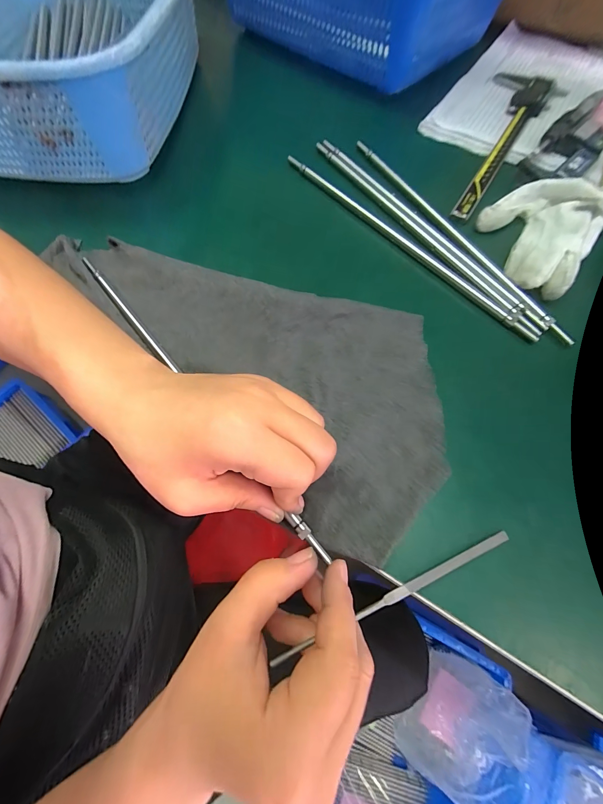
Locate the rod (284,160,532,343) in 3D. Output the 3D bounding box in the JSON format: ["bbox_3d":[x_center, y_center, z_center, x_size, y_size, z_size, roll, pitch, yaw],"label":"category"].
[{"bbox_3d":[0.081,-0.140,0.263,0.006,0.009,0.272,-39,73,-15],"label":"rod"}]

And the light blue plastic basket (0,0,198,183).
[{"bbox_3d":[-0.234,-0.337,0.286,0.262,0.082,0.305,0,68,-1],"label":"light blue plastic basket"}]

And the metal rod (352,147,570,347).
[{"bbox_3d":[0.126,-0.152,0.267,0.010,0.007,0.274,-27,71,-12],"label":"metal rod"}]

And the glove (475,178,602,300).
[{"bbox_3d":[0.197,-0.144,0.253,0.087,0.026,0.121,41,72,14],"label":"glove"}]

